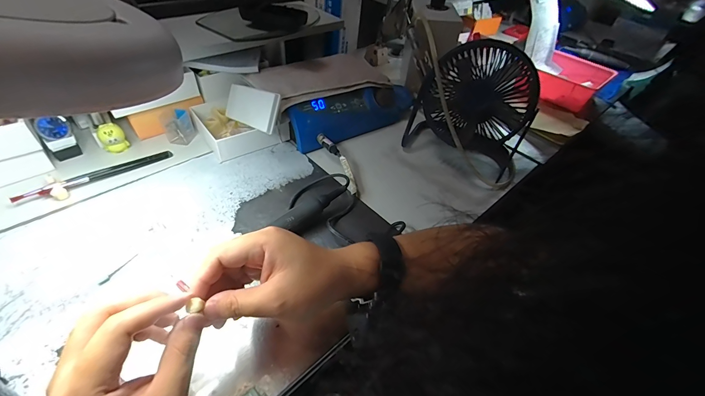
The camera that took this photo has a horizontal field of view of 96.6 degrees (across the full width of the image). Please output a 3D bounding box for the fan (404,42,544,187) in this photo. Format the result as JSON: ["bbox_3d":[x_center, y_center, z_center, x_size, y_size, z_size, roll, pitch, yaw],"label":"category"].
[{"bbox_3d":[0.203,-0.149,0.526,0.194,0.174,0.143,15,45,10],"label":"fan"}]

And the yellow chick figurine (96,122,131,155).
[{"bbox_3d":[-0.372,-0.091,0.490,0.033,0.046,0.025,-27,53,-29],"label":"yellow chick figurine"}]

